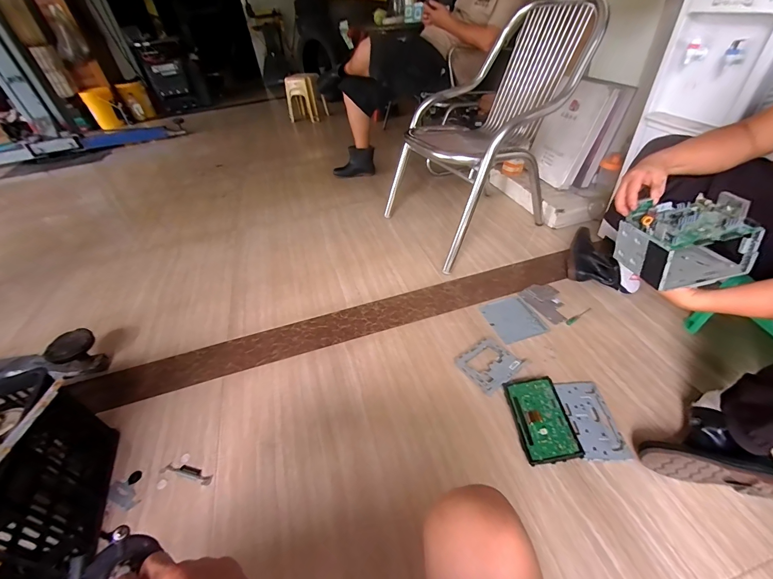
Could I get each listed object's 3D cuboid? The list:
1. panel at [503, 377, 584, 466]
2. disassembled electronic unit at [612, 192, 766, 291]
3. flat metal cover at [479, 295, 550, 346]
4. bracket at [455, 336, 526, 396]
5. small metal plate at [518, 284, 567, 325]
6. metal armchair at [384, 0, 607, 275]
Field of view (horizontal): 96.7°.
[{"bbox_3d":[0.372,0.308,0.830,0.118,0.018,0.203,-18,41,13],"label":"panel"},{"bbox_3d":[0.622,-0.105,0.719,0.181,0.139,0.154,-8,41,-1],"label":"disassembled electronic unit"},{"bbox_3d":[0.406,0.094,1.114,0.154,0.011,0.184,-16,40,-11],"label":"flat metal cover"},{"bbox_3d":[0.280,0.202,0.951,0.149,0.006,0.135,-31,45,-27],"label":"bracket"},{"bbox_3d":[0.540,0.039,1.148,0.121,0.012,0.175,-20,42,-14],"label":"small metal plate"},{"bbox_3d":[0.363,-0.629,1.380,0.669,0.739,0.626,-18,41,-13],"label":"metal armchair"}]

